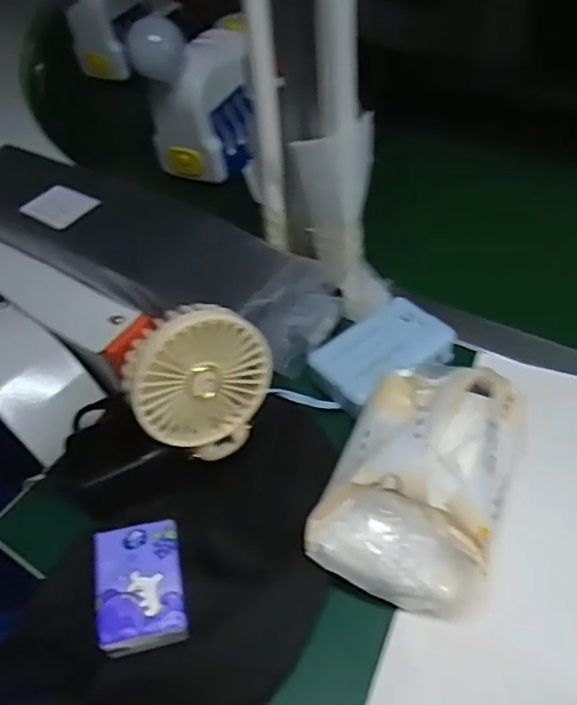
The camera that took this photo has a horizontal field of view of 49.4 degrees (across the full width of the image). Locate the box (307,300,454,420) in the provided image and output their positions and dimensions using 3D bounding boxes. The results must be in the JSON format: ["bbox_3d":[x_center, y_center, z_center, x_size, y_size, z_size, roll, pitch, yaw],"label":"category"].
[{"bbox_3d":[0.077,0.002,0.526,0.113,0.026,0.072,-34,53,-22],"label":"box"}]

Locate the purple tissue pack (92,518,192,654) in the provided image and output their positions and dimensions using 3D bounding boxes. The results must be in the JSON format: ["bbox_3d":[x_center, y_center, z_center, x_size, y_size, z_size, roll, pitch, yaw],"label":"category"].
[{"bbox_3d":[-0.096,0.151,0.410,0.054,0.017,0.076,-13,48,-5],"label":"purple tissue pack"}]

